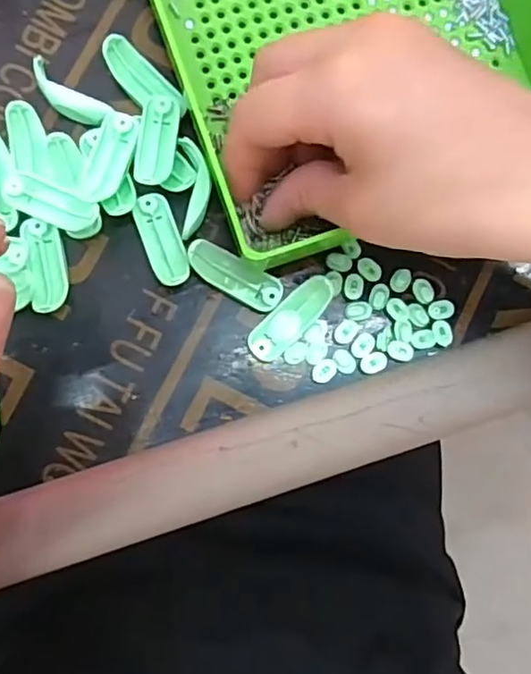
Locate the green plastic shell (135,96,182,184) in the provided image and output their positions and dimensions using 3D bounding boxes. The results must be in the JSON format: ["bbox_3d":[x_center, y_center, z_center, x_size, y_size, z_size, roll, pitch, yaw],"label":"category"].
[{"bbox_3d":[-0.044,-0.079,0.247,0.015,0.011,0.038,9,84,-2],"label":"green plastic shell"}]

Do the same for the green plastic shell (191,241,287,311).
[{"bbox_3d":[-0.013,-0.025,0.248,0.041,0.006,0.015,29,82,-10],"label":"green plastic shell"}]

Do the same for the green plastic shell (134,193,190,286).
[{"bbox_3d":[-0.043,-0.040,0.250,0.015,0.004,0.039,-19,88,-22],"label":"green plastic shell"}]

